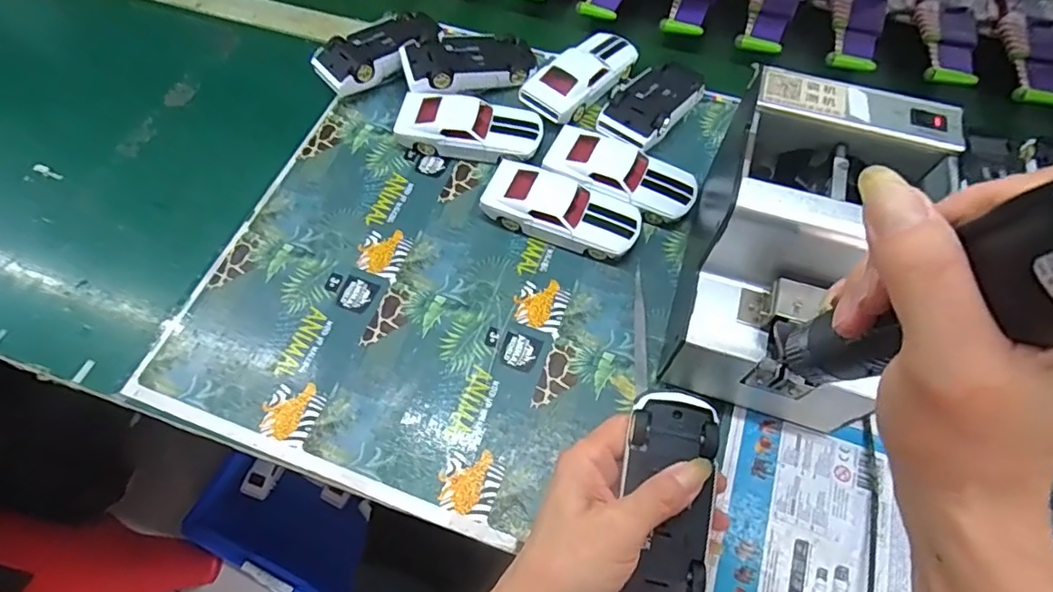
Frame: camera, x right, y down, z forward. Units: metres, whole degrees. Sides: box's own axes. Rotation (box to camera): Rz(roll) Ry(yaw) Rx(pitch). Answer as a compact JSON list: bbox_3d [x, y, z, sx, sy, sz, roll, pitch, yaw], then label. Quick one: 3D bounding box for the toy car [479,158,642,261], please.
[{"bbox_3d":[0.029,-0.070,0.449,0.127,0.034,0.053,19,63,9],"label":"toy car"}]

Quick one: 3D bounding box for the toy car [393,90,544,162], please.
[{"bbox_3d":[-0.051,-0.153,0.490,0.130,0.036,0.055,10,64,5],"label":"toy car"}]

